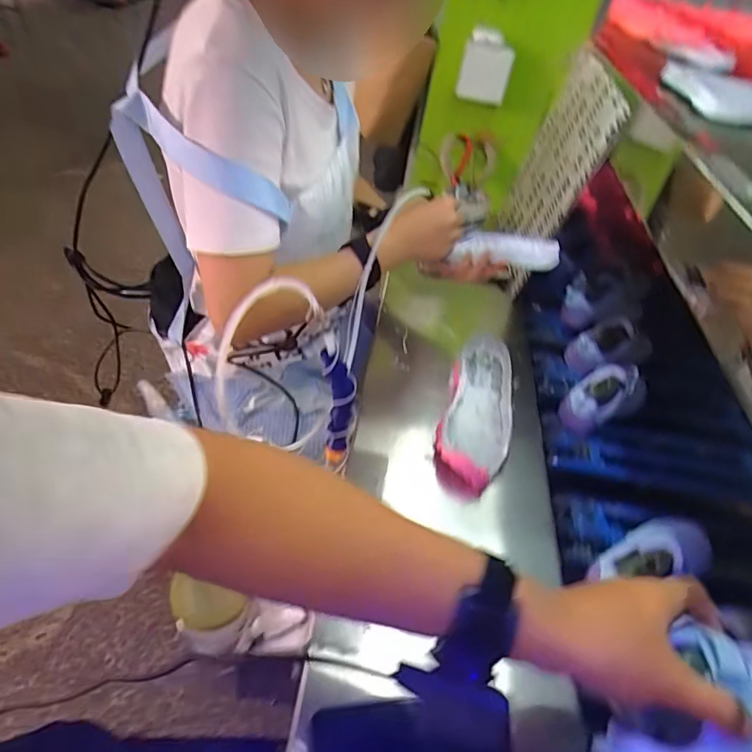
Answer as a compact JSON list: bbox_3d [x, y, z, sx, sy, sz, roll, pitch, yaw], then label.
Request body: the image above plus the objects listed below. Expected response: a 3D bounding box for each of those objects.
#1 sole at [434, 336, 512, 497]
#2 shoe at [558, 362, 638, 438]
[{"bbox_3d":[0.140,0.042,0.701,0.089,0.065,0.277,11,39,10],"label":"sole"},{"bbox_3d":[0.316,0.030,0.740,0.122,0.064,0.061,-38,51,-14],"label":"shoe"}]

